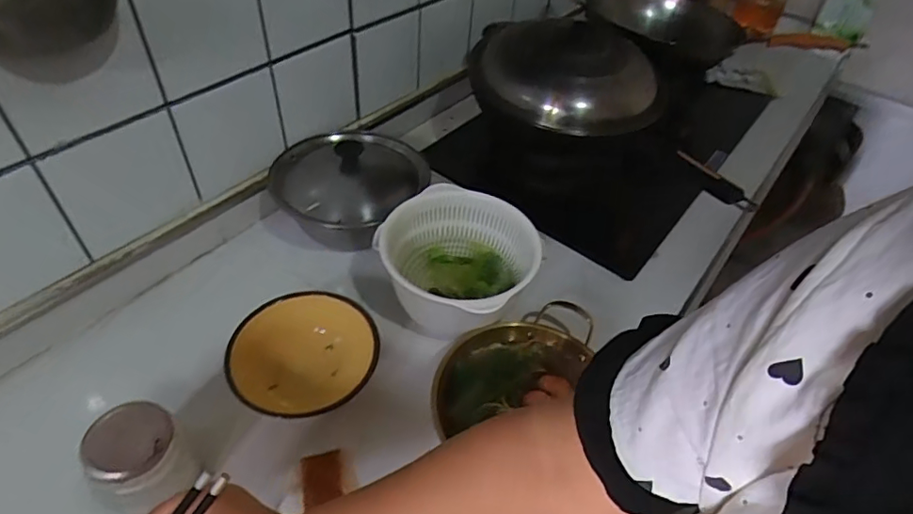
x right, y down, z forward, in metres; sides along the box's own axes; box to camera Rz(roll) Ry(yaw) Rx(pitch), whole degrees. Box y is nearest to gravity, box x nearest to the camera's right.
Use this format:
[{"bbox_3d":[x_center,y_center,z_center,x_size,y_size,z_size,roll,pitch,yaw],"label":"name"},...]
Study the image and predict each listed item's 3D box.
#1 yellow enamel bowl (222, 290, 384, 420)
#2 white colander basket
[{"bbox_3d":[-0.181,0.130,0.639,0.165,0.092,0.162,3,45,-3],"label":"yellow enamel bowl"},{"bbox_3d":[-0.014,0.004,0.731,0.192,0.104,0.254,4,45,-3],"label":"white colander basket"}]

